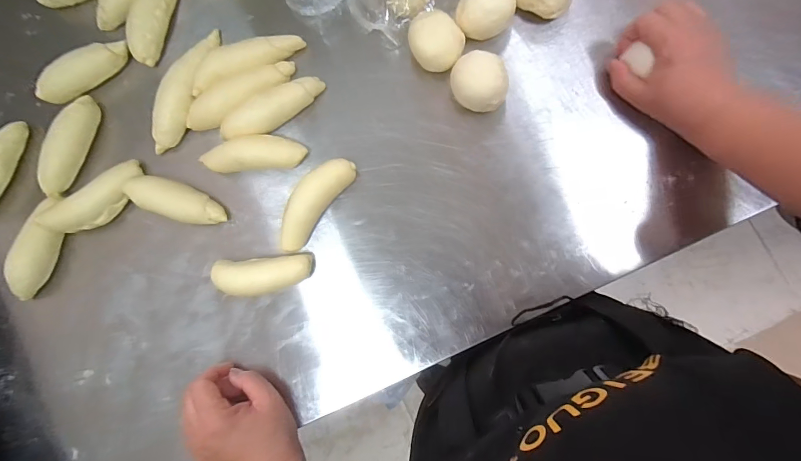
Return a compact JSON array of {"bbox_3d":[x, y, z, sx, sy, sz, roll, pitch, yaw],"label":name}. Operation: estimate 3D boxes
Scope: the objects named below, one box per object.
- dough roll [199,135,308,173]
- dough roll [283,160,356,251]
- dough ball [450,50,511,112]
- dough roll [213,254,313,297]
[{"bbox_3d":[-0.154,-0.079,0.416,0.107,0.028,0.033,-2,83,4],"label":"dough roll"},{"bbox_3d":[-0.088,-0.029,0.404,0.033,0.037,0.105,37,87,7],"label":"dough roll"},{"bbox_3d":[0.079,-0.146,0.405,0.057,0.042,0.049,19,85,6],"label":"dough ball"},{"bbox_3d":[-0.139,0.045,0.398,0.097,0.029,0.036,-4,83,4],"label":"dough roll"}]

